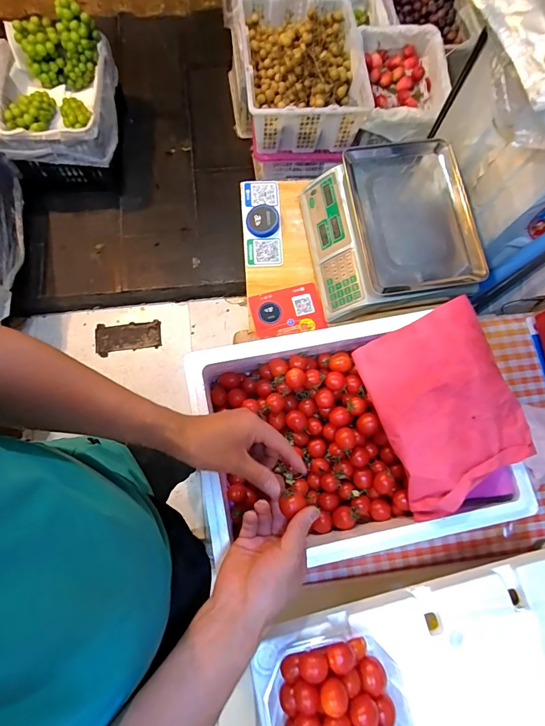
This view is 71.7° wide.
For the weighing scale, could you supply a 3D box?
[{"bbox_3d":[0.258,-0.292,0.822,0.336,0.119,0.368,-8,76,-4],"label":"weighing scale"}]

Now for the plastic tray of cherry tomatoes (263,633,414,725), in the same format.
[{"bbox_3d":[0.066,0.355,0.366,0.144,0.065,0.146,-19,77,-6],"label":"plastic tray of cherry tomatoes"}]

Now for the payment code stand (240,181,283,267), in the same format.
[{"bbox_3d":[-0.025,-0.339,0.902,0.088,0.024,0.223,-4,76,-3],"label":"payment code stand"}]

